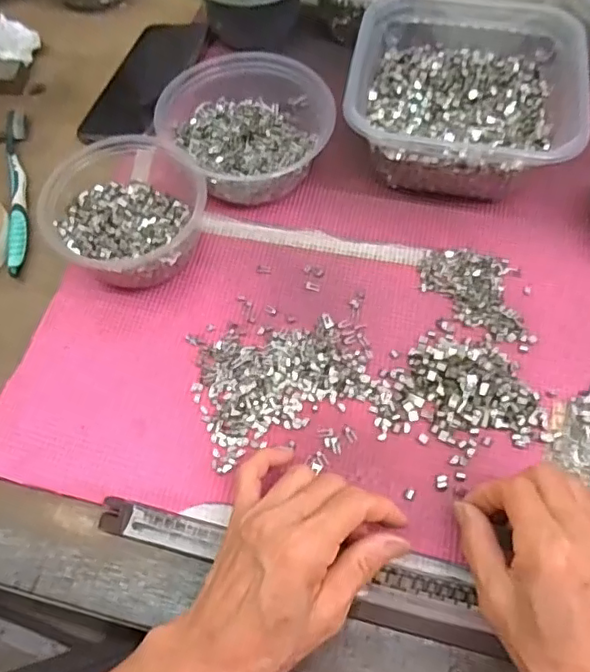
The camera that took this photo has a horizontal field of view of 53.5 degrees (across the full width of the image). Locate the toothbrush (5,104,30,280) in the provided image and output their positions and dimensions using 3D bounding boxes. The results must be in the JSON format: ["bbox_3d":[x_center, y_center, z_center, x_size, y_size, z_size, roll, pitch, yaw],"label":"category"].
[{"bbox_3d":[-0.238,-0.130,0.499,0.017,0.012,0.184,-13,63,-5],"label":"toothbrush"}]

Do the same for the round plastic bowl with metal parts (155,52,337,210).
[{"bbox_3d":[-0.038,-0.165,0.472,0.132,0.070,0.120,-1,62,1],"label":"round plastic bowl with metal parts"}]

